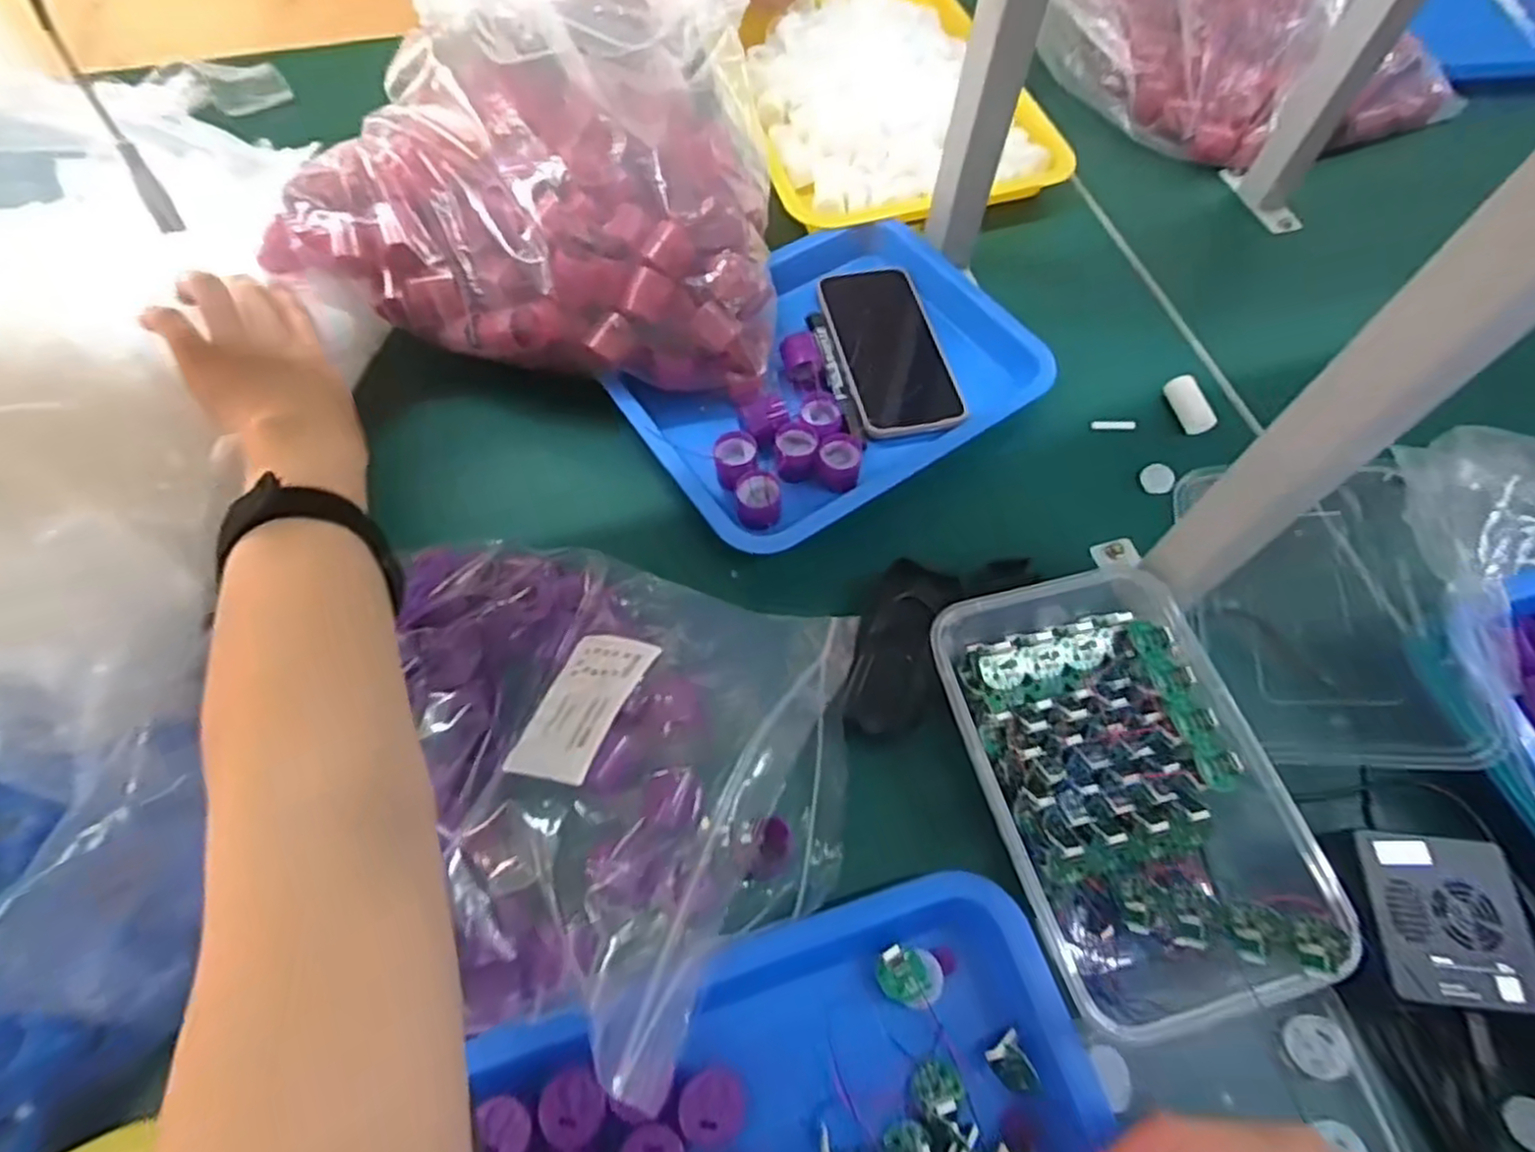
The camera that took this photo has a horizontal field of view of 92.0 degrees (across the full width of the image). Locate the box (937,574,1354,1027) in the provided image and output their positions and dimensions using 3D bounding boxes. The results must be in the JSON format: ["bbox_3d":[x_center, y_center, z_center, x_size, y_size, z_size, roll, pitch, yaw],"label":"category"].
[{"bbox_3d":[0.177,0.105,0.392,0.137,0.065,0.222,-14,64,-8],"label":"box"}]

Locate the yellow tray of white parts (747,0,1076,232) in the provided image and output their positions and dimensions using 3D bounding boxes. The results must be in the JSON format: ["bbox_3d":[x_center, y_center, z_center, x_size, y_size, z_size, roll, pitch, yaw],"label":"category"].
[{"bbox_3d":[0.103,-0.426,0.662,0.257,0.039,0.297,-18,64,-10],"label":"yellow tray of white parts"}]

